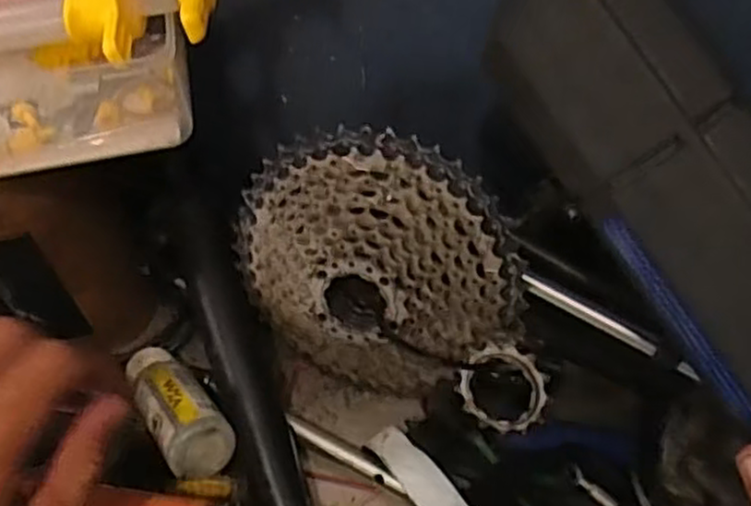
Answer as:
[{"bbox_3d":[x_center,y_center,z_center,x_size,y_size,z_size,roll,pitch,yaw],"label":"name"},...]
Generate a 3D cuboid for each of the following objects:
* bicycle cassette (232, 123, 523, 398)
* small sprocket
[{"bbox_3d":[-0.005,0.010,0.395,0.147,0.149,0.042,50,30,-7],"label":"bicycle cassette"},{"bbox_3d":[0.066,0.071,0.384,0.046,0.046,0.005,7,11,27],"label":"small sprocket"}]

